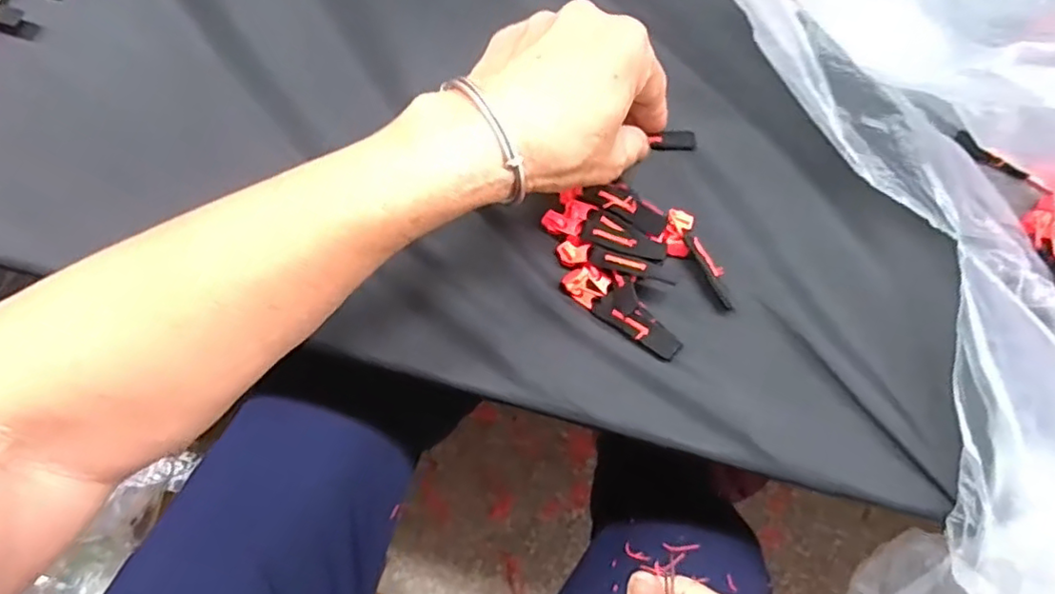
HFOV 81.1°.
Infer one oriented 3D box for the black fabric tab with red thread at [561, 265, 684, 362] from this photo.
[{"bbox_3d":[0.050,0.006,0.319,0.068,0.013,0.021,34,87,9],"label":"black fabric tab with red thread"}]

